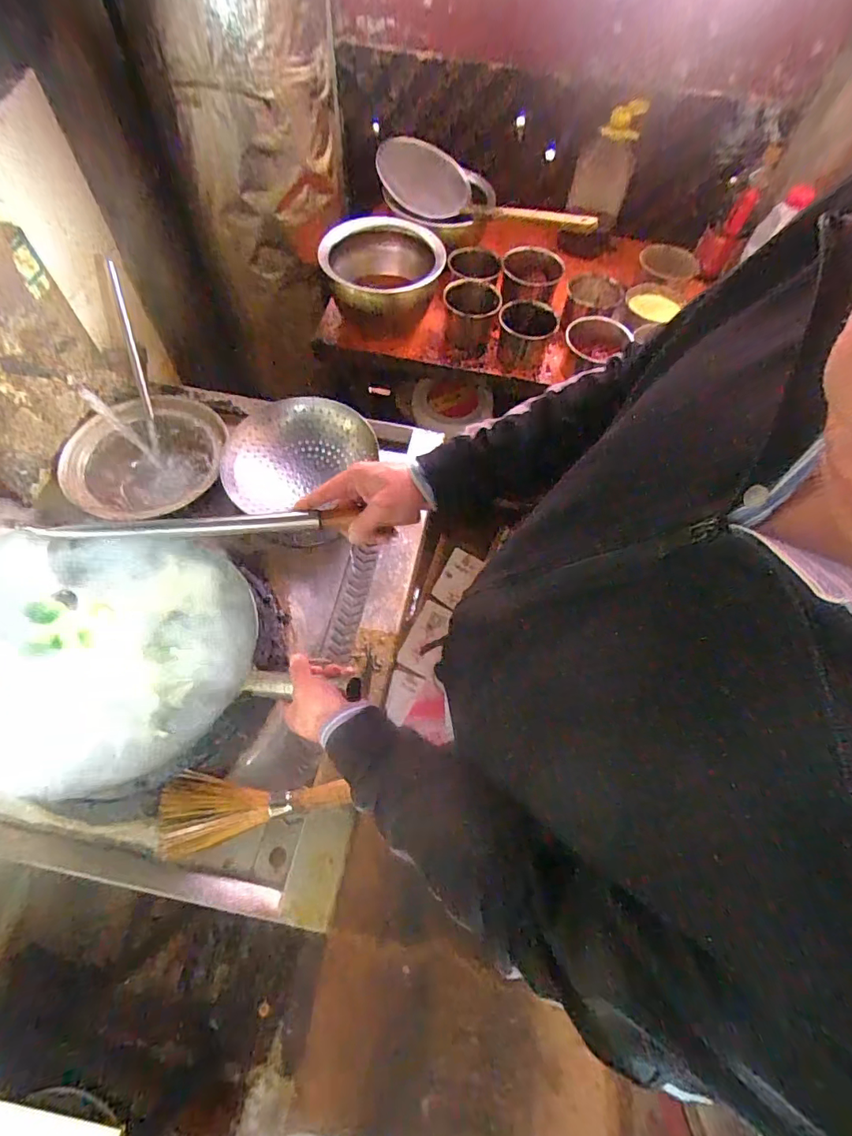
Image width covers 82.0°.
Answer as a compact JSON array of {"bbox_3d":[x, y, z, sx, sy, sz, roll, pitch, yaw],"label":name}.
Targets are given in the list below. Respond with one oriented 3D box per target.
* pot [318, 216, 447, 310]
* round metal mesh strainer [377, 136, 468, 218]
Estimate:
[{"bbox_3d":[-0.104,-0.695,1.191,0.286,0.152,0.246,-6,62,-6],"label":"pot"},{"bbox_3d":[-0.005,-0.982,1.239,0.244,0.045,0.197,6,89,-23],"label":"round metal mesh strainer"}]

